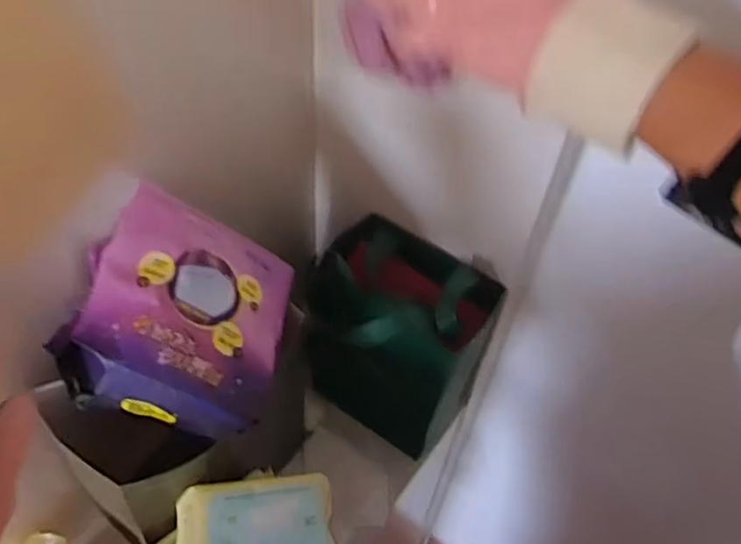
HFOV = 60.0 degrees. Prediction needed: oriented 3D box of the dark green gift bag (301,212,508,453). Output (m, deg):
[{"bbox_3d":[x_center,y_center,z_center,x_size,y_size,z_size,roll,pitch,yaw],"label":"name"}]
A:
[{"bbox_3d":[0.037,0.065,0.698,0.172,0.213,0.121,23,52,15],"label":"dark green gift bag"}]

